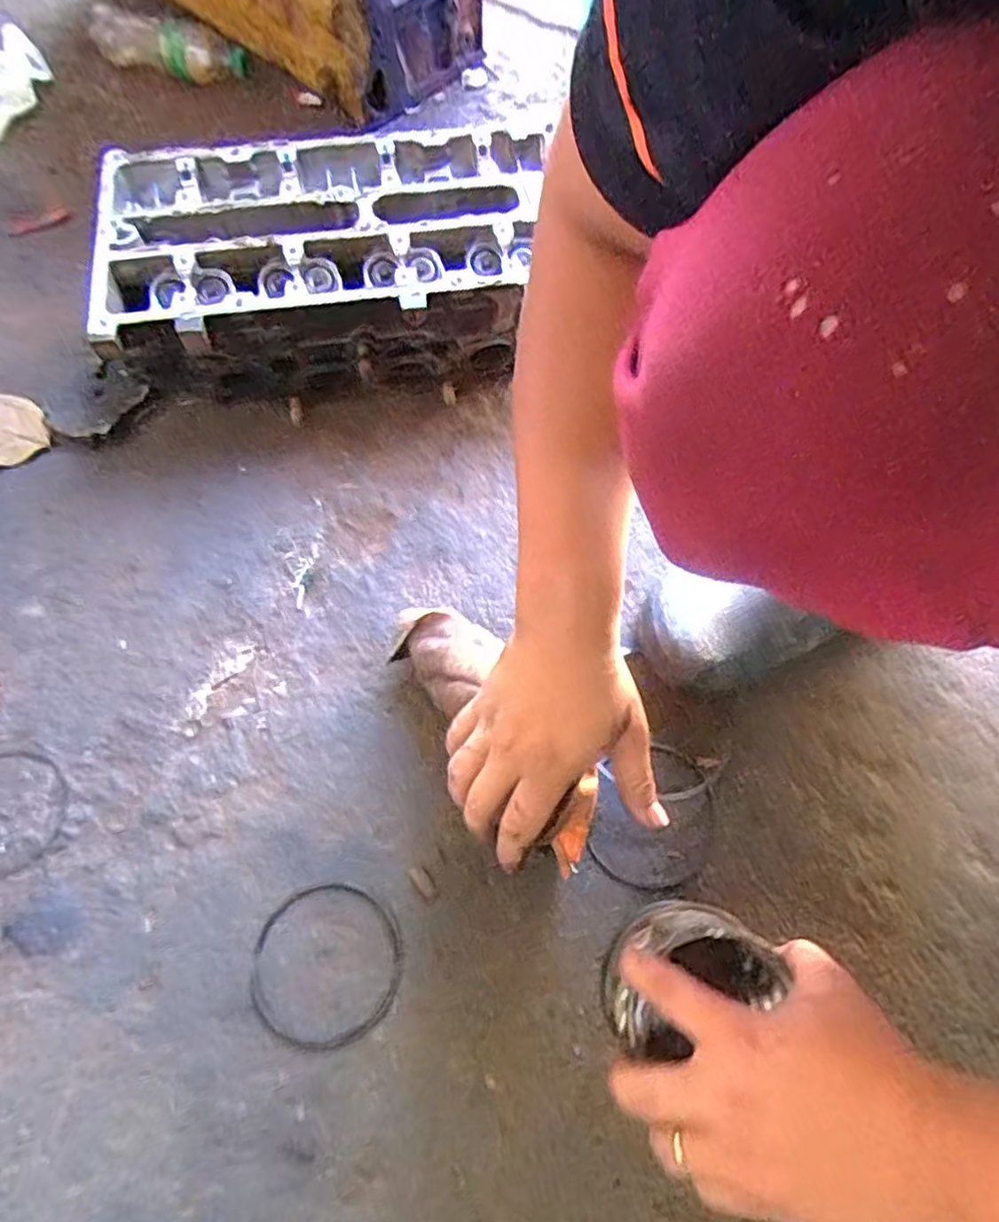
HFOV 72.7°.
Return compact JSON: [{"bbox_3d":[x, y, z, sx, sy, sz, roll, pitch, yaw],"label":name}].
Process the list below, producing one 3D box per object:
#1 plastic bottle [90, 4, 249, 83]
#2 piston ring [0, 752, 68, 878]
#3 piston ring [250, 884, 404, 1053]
[{"bbox_3d":[-0.391,-0.678,0.806,0.197,0.056,0.058,23,68,9],"label":"plastic bottle"},{"bbox_3d":[-0.354,0.144,0.485,0.086,0.004,0.087,0,67,-1],"label":"piston ring"},{"bbox_3d":[-0.115,0.234,0.449,0.099,0.004,0.096,0,67,-1],"label":"piston ring"}]

